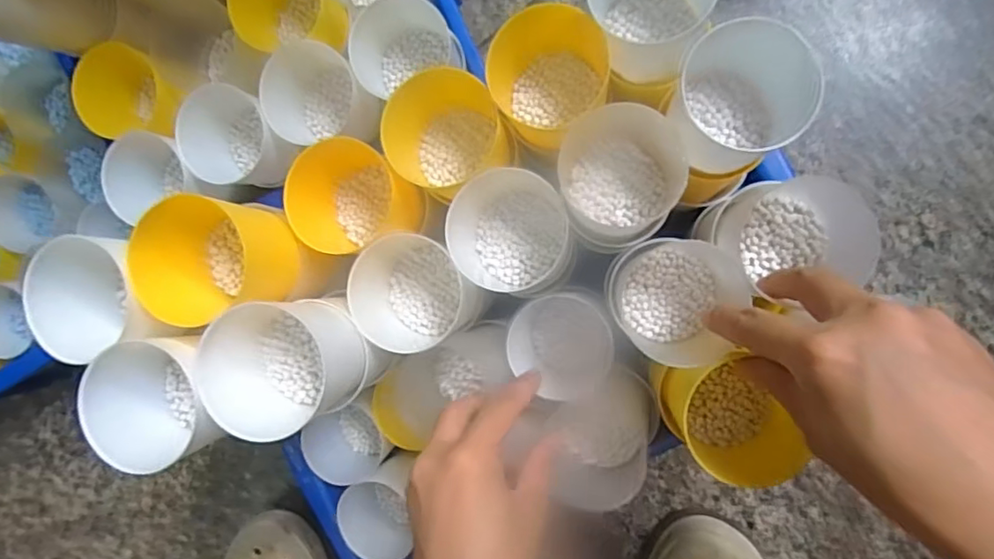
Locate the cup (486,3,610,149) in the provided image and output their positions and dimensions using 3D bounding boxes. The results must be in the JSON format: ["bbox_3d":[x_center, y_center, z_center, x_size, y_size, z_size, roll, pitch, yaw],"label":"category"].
[{"bbox_3d":[0.031,-0.113,0.329,0.064,0.058,0.061,0,93,9],"label":"cup"}]

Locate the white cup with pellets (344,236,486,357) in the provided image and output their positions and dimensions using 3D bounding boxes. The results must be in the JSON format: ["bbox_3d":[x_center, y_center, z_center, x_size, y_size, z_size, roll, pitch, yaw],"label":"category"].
[{"bbox_3d":[-0.052,0.006,0.349,0.061,0.060,0.067,-33,87,9],"label":"white cup with pellets"}]

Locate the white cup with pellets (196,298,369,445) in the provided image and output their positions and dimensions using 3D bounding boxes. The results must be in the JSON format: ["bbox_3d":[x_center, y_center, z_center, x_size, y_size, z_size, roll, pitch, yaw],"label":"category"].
[{"bbox_3d":[-0.106,0.042,0.296,0.064,0.053,0.065,0,93,9],"label":"white cup with pellets"}]

